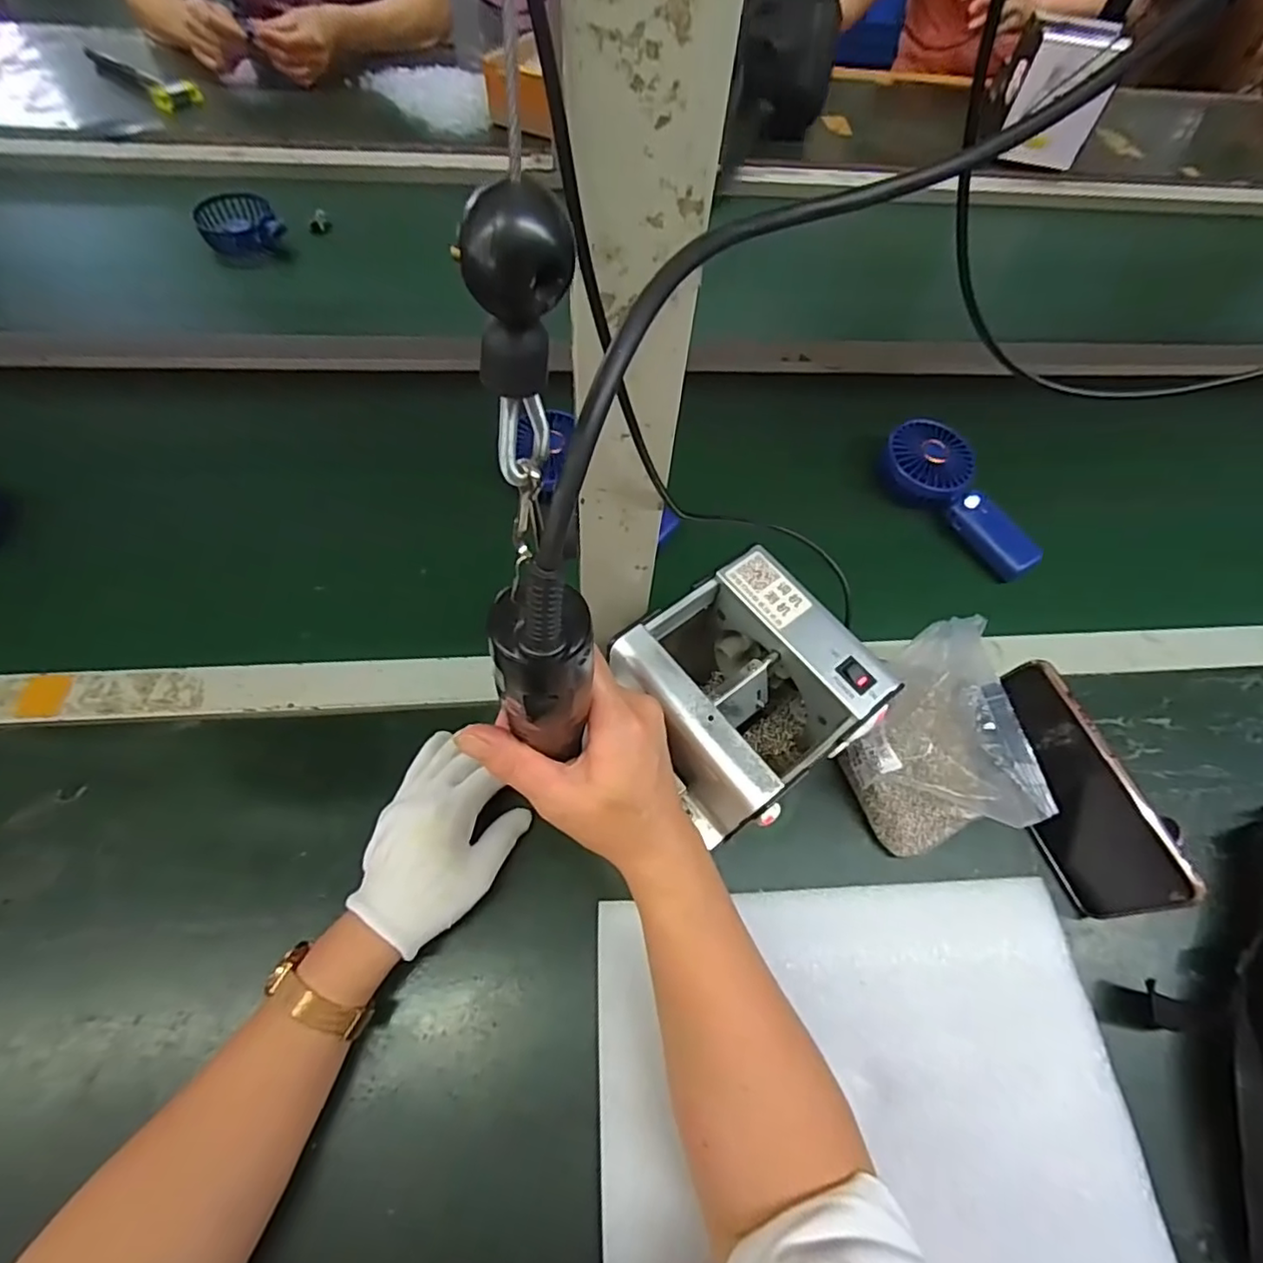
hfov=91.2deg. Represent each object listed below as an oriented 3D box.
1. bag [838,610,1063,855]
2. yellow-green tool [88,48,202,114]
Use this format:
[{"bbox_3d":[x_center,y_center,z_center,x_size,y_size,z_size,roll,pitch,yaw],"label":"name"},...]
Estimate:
[{"bbox_3d":[0.205,0.074,0.436,0.082,0.104,0.136,-2,63,-4],"label":"bag"},{"bbox_3d":[-0.710,-0.811,0.897,0.217,0.028,0.074,36,64,15],"label":"yellow-green tool"}]

